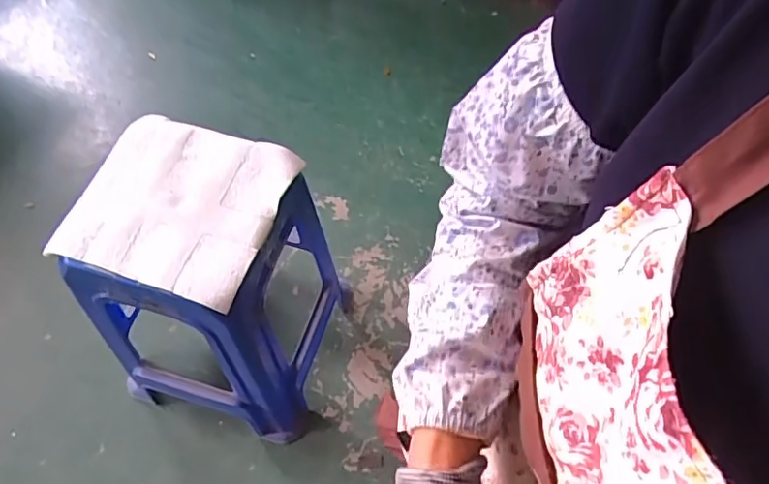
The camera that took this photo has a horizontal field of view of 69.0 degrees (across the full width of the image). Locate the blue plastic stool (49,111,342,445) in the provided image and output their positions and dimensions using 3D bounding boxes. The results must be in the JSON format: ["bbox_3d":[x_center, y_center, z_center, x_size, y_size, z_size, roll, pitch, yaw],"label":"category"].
[{"bbox_3d":[-0.306,0.093,1.087,0.359,0.581,0.379,16,59,7],"label":"blue plastic stool"}]

